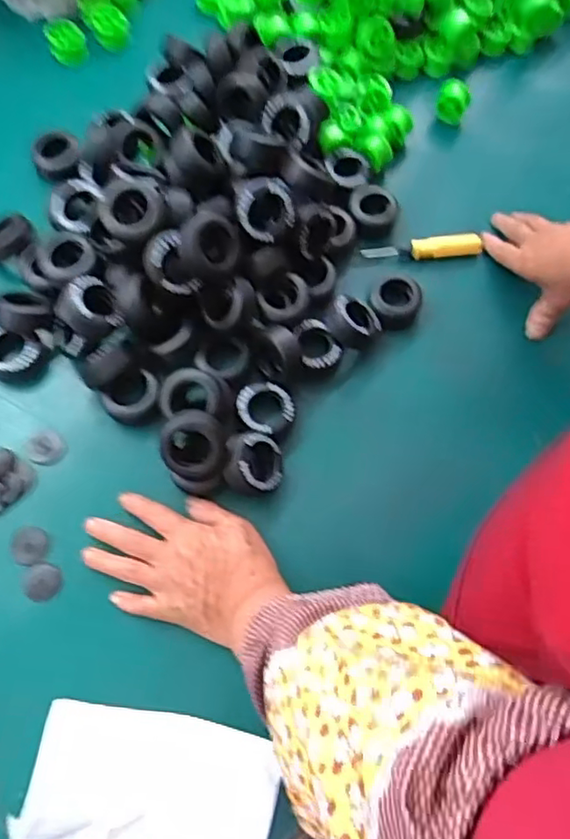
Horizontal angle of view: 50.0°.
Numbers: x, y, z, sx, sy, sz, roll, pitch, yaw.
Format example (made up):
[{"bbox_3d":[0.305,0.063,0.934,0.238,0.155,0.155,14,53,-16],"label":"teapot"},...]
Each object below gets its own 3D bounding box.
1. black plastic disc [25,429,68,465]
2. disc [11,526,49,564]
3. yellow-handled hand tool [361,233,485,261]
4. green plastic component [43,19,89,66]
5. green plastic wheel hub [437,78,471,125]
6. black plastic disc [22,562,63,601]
[{"bbox_3d":[-0.194,0.022,0.498,0.030,0.004,0.029,1,70,-2],"label":"black plastic disc"},{"bbox_3d":[-0.195,0.096,0.467,0.026,0.004,0.027,1,70,-2],"label":"disc"},{"bbox_3d":[0.132,-0.166,0.587,0.114,0.015,0.017,-5,70,-4],"label":"yellow-handled hand tool"},{"bbox_3d":[-0.234,-0.406,0.656,0.038,0.035,0.025,-25,73,-11],"label":"green plastic component"},{"bbox_3d":[0.179,-0.340,0.645,0.032,0.043,0.024,20,70,5],"label":"green plastic wheel hub"},{"bbox_3d":[-0.182,0.122,0.458,0.027,0.005,0.027,1,70,-2],"label":"black plastic disc"}]

